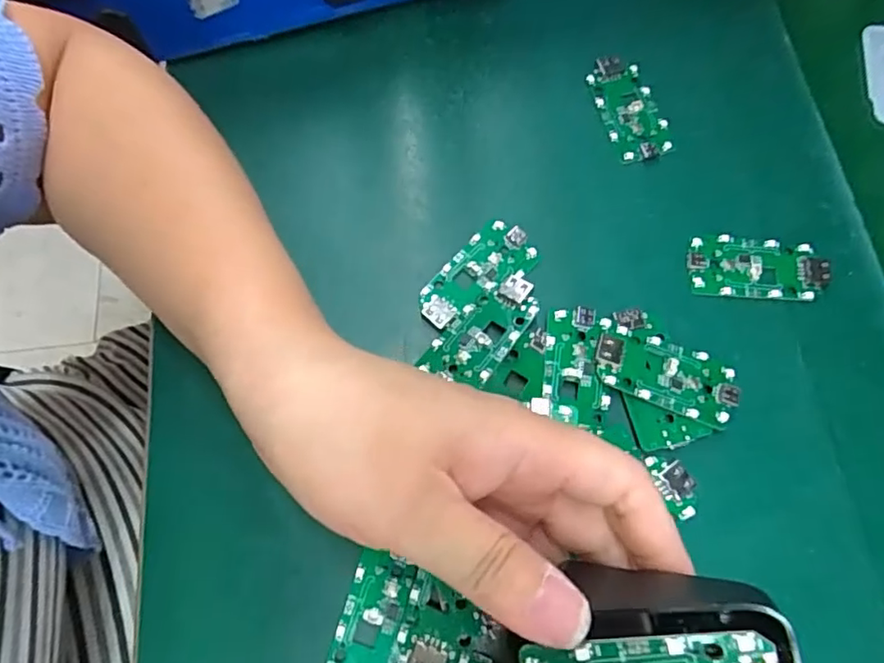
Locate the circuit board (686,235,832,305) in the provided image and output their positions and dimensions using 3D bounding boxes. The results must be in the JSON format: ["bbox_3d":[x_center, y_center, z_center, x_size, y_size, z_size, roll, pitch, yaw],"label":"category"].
[{"bbox_3d":[0.151,-0.031,0.279,0.064,0.004,0.031,5,71,3],"label":"circuit board"}]

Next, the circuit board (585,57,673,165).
[{"bbox_3d":[0.100,-0.118,0.311,0.031,0.005,0.062,-11,71,-3],"label":"circuit board"}]

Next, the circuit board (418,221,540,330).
[{"bbox_3d":[0.017,-0.027,0.278,0.031,0.006,0.063,41,76,14],"label":"circuit board"}]

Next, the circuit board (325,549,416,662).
[{"bbox_3d":[-0.027,0.118,0.225,0.028,0.004,0.056,16,72,6],"label":"circuit board"}]

